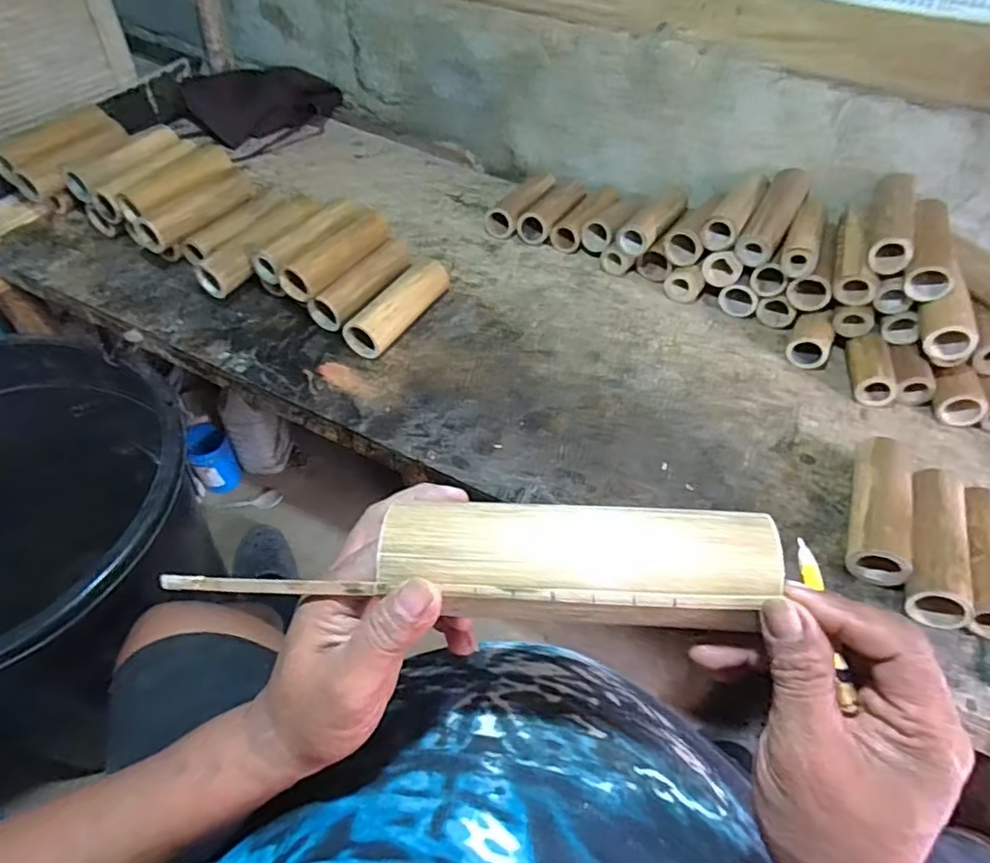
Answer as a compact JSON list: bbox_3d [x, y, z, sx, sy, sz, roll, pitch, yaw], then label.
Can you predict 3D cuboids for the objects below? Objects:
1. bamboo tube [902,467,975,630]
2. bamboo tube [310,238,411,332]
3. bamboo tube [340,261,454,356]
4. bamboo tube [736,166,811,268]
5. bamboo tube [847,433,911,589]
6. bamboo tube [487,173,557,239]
[{"bbox_3d":[0.471,0.114,0.654,0.062,0.047,0.184,19,50,13],"label":"bamboo tube"},{"bbox_3d":[-0.188,-0.216,0.892,0.056,0.065,0.184,27,52,19],"label":"bamboo tube"},{"bbox_3d":[-0.137,-0.181,0.863,0.067,0.071,0.180,22,50,15],"label":"bamboo tube"},{"bbox_3d":[0.421,-0.328,0.918,0.053,0.043,0.190,27,67,19],"label":"bamboo tube"},{"bbox_3d":[0.427,0.082,0.683,0.056,0.050,0.184,21,50,14],"label":"bamboo tube"},{"bbox_3d":[0.053,-0.402,1.080,0.060,0.048,0.184,26,52,18],"label":"bamboo tube"}]

